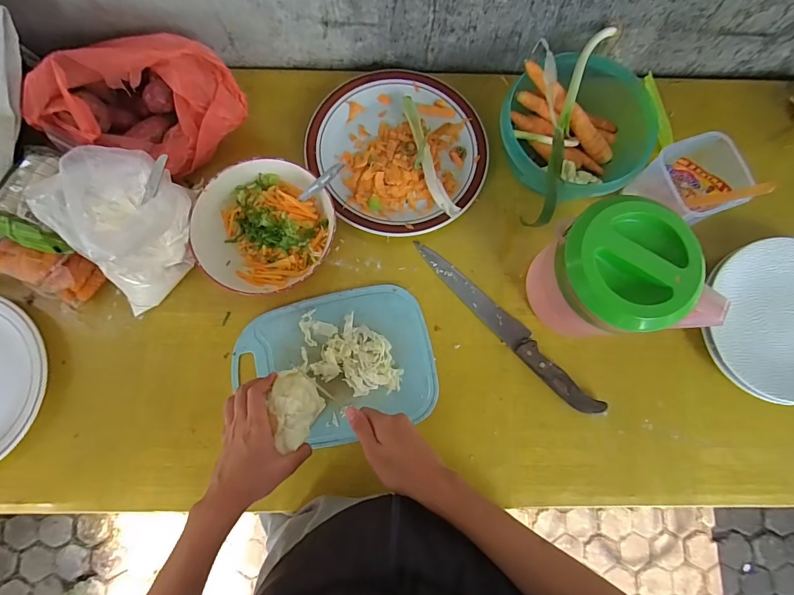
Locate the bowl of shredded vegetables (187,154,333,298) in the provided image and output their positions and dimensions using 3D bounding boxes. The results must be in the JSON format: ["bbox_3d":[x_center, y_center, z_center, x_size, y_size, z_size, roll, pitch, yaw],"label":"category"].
[{"bbox_3d":[-0.163,-0.088,0.506,0.164,0.050,0.168,0,81,-2],"label":"bowl of shredded vegetables"}]

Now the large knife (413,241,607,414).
[{"bbox_3d":[0.140,0.035,0.513,0.032,0.019,0.300,-43,85,-7],"label":"large knife"}]

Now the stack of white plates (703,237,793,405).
[{"bbox_3d":[0.492,0.029,0.509,0.185,0.033,0.198,8,81,-1],"label":"stack of white plates"}]

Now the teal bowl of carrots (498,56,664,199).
[{"bbox_3d":[0.240,-0.226,0.533,0.218,0.080,0.191,-20,82,-5],"label":"teal bowl of carrots"}]

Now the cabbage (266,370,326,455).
[{"bbox_3d":[-0.110,0.120,0.449,0.047,0.055,0.077,-17,82,-4],"label":"cabbage"}]

